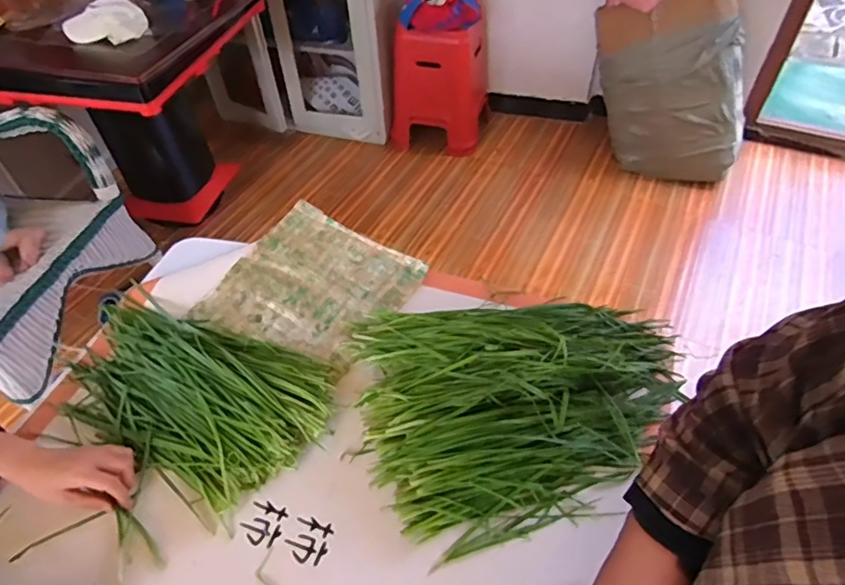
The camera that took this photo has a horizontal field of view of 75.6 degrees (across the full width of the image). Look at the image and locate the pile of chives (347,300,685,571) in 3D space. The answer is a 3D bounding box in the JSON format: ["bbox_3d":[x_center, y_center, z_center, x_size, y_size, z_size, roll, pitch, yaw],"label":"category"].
[{"bbox_3d":[0.139,0.123,0.685,0.419,0.069,0.302,-10,49,-7],"label":"pile of chives"}]

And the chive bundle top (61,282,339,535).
[{"bbox_3d":[-0.306,0.116,0.720,0.379,0.037,0.211,24,54,20],"label":"chive bundle top"}]

